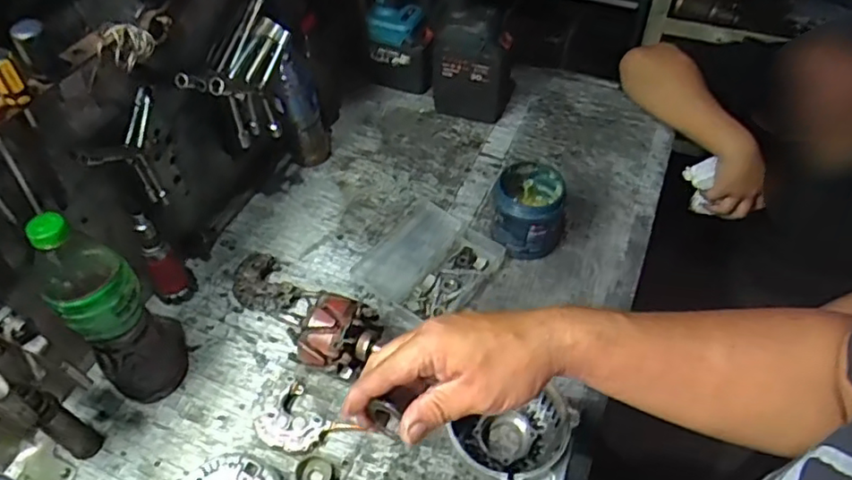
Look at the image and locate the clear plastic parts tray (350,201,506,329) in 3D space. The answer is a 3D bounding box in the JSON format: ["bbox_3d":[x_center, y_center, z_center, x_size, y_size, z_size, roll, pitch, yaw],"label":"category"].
[{"bbox_3d":[0.001,0.030,0.829,0.149,0.024,0.171,33,58,26],"label":"clear plastic parts tray"}]

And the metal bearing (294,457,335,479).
[{"bbox_3d":[-0.118,0.250,0.650,0.042,0.005,0.037,12,51,11],"label":"metal bearing"}]

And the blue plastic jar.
[{"bbox_3d":[0.138,-0.039,0.822,0.089,0.104,0.094,0,50,0],"label":"blue plastic jar"}]

